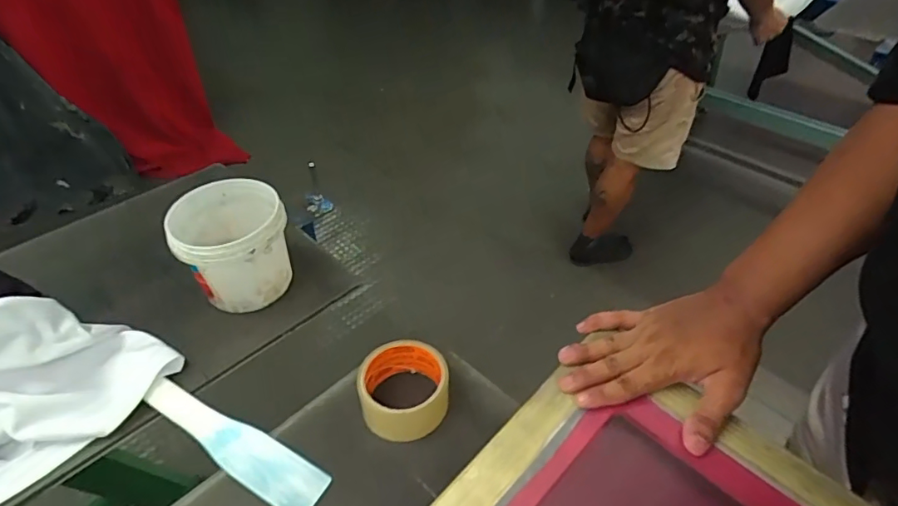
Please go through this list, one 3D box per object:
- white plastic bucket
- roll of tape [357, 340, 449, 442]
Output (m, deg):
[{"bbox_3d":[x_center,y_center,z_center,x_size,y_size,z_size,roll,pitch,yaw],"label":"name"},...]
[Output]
[{"bbox_3d":[-0.259,-0.009,0.642,0.120,0.123,0.120,-1,42,1],"label":"white plastic bucket"},{"bbox_3d":[-0.046,0.141,0.534,0.089,0.048,0.086,-2,46,2],"label":"roll of tape"}]

